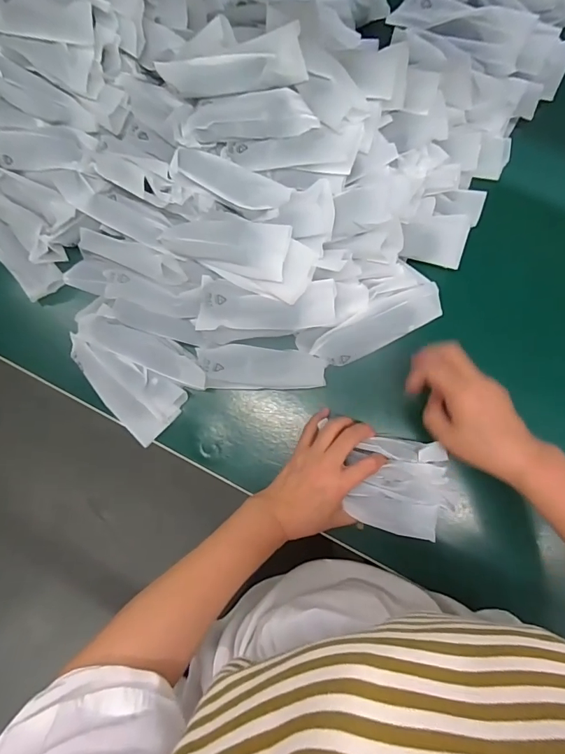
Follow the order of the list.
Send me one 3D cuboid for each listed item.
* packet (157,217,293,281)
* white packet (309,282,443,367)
[{"bbox_3d":[-0.064,-0.144,0.470,0.146,0.020,0.054,16,120,17],"label":"packet"},{"bbox_3d":[0.108,-0.057,0.493,0.148,0.022,0.046,-30,82,2],"label":"white packet"}]

